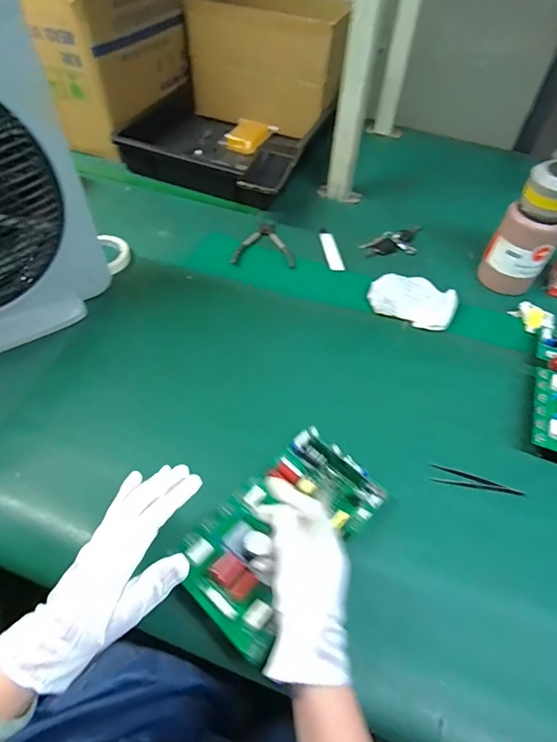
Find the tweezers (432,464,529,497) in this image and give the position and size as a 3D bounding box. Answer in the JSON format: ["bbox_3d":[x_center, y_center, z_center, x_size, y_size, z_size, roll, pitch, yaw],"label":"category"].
[{"bbox_3d":[0.242,0.137,0.535,0.103,0.004,0.023,11,51,22],"label":"tweezers"}]

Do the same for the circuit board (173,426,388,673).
[{"bbox_3d":[0.011,0.156,0.449,0.219,0.040,0.126,-34,61,-31],"label":"circuit board"}]

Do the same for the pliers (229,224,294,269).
[{"bbox_3d":[-0.028,-0.234,0.803,0.109,0.009,0.129,2,52,-1],"label":"pliers"}]

